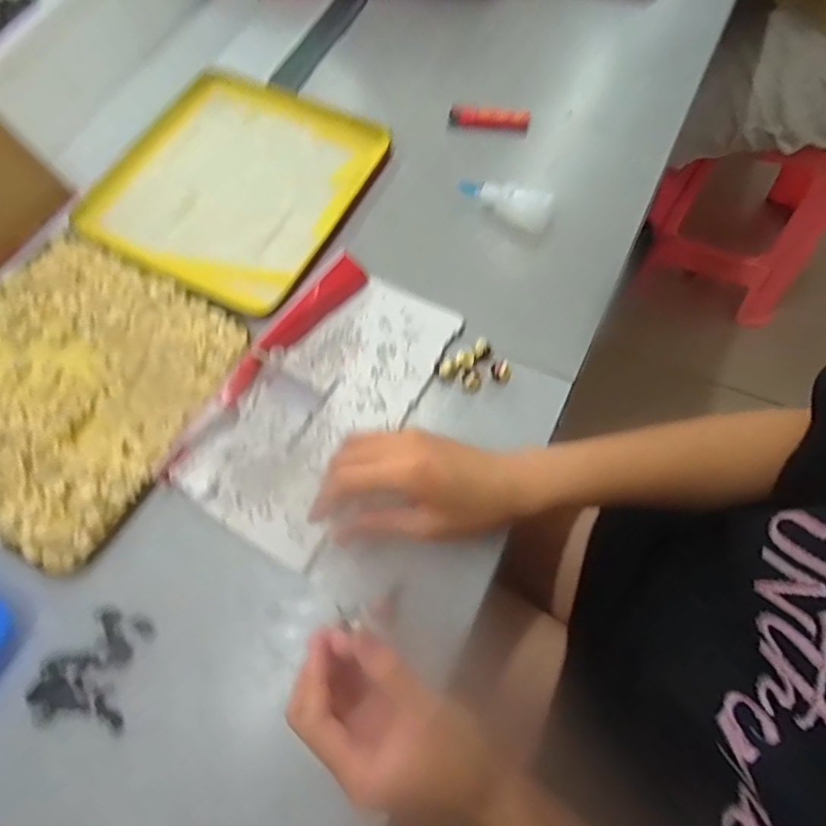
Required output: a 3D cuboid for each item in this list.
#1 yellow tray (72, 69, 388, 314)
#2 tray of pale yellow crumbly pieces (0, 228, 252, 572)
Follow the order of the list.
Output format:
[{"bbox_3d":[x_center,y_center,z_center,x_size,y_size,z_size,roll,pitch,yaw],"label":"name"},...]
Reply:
[{"bbox_3d":[-0.176,-0.224,0.519,0.233,0.025,0.236,25,72,11],"label":"yellow tray"},{"bbox_3d":[-0.288,-0.028,0.435,0.234,0.014,0.235,28,72,12],"label":"tray of pale yellow crumbly pieces"}]

